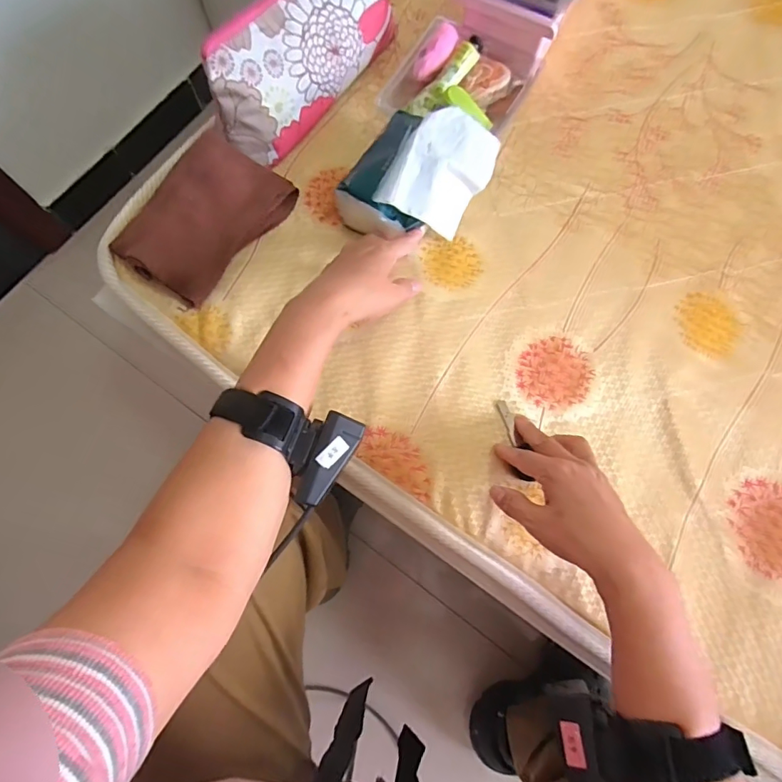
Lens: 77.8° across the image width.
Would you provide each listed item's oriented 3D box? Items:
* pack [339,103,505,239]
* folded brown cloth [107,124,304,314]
[{"bbox_3d":[0.025,-0.208,0.469,0.111,0.063,0.136,31,76,9],"label":"pack"},{"bbox_3d":[-0.183,-0.171,0.472,0.110,0.044,0.163,32,76,9],"label":"folded brown cloth"}]

